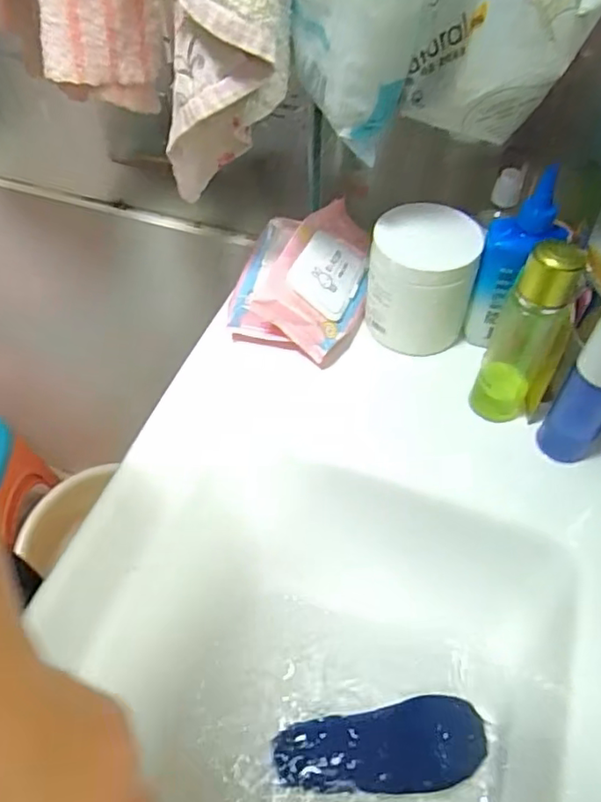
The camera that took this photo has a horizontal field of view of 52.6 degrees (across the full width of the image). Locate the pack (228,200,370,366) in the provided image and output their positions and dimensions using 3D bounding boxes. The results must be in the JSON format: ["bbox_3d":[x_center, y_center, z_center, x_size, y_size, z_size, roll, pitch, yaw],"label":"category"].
[{"bbox_3d":[0.002,-0.119,0.573,0.121,0.057,0.162,11,54,8],"label":"pack"}]

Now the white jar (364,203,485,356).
[{"bbox_3d":[0.105,-0.104,0.537,0.089,0.102,0.083,0,53,0],"label":"white jar"}]

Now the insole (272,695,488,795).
[{"bbox_3d":[0.061,0.265,0.459,0.157,0.015,0.060,-8,53,-6],"label":"insole"}]

